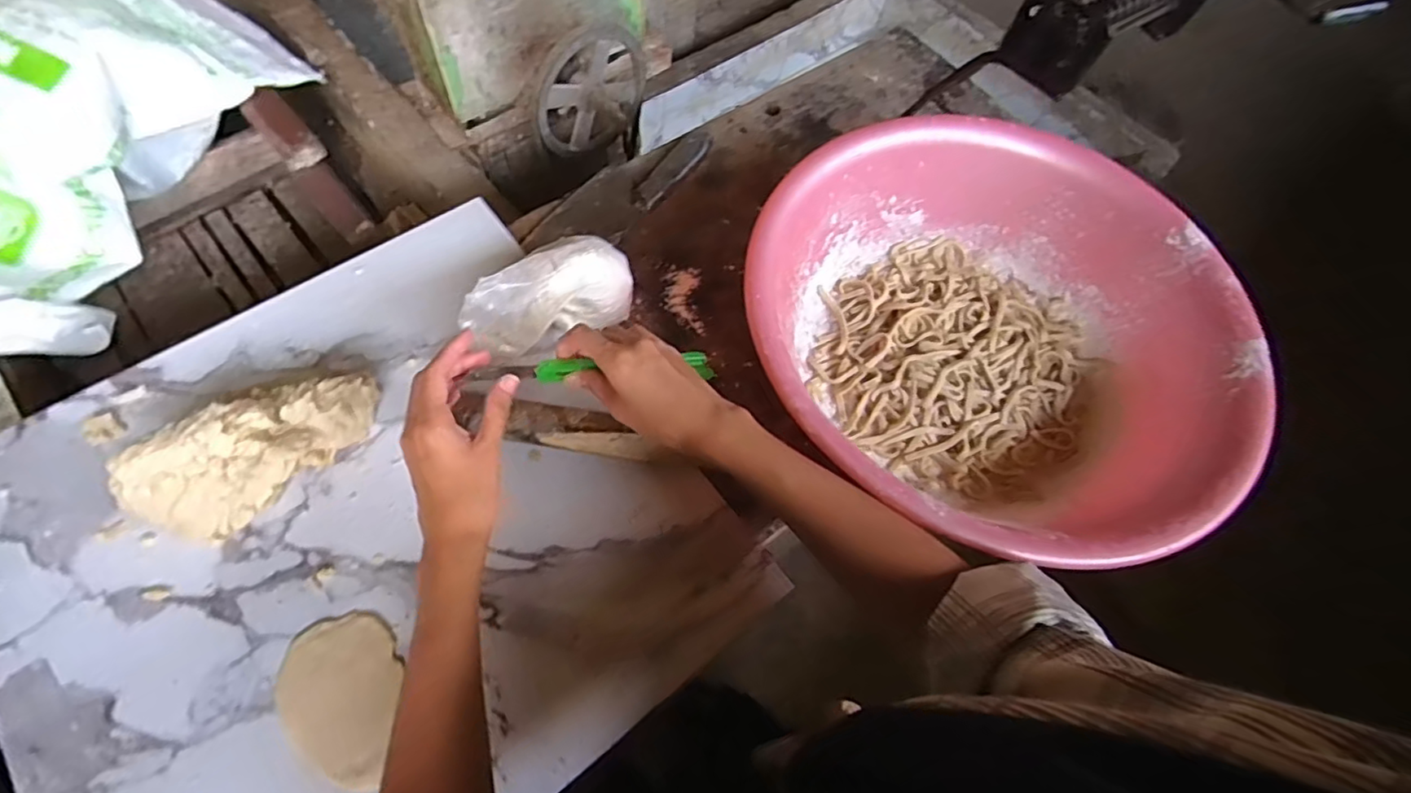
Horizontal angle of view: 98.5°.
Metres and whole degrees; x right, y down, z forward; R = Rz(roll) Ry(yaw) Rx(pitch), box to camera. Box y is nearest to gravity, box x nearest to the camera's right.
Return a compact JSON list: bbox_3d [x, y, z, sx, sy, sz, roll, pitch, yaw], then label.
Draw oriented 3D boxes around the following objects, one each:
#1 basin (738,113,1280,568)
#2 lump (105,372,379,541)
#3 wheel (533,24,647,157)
[{"bbox_3d":[0.240,-0.052,0.532,0.401,0.112,0.392,1,62,-2],"label":"basin"},{"bbox_3d":[-0.348,0.036,0.471,0.085,0.075,0.171,32,67,10],"label":"lump"},{"bbox_3d":[-0.167,-0.457,0.903,0.210,0.179,0.056,-34,72,-21],"label":"wheel"}]

